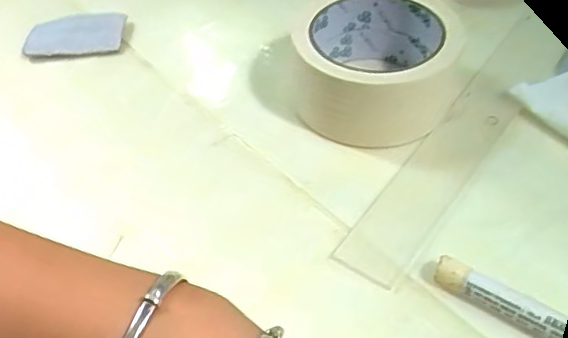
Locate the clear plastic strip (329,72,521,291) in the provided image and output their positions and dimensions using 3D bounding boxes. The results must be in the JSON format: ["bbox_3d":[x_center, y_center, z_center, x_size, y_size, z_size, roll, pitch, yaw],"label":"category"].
[{"bbox_3d":[0.088,-0.001,0.347,0.034,0.009,0.170,32,56,19],"label":"clear plastic strip"}]

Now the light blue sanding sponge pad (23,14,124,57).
[{"bbox_3d":[-0.152,-0.096,0.442,0.072,0.011,0.036,1,48,5],"label":"light blue sanding sponge pad"}]

